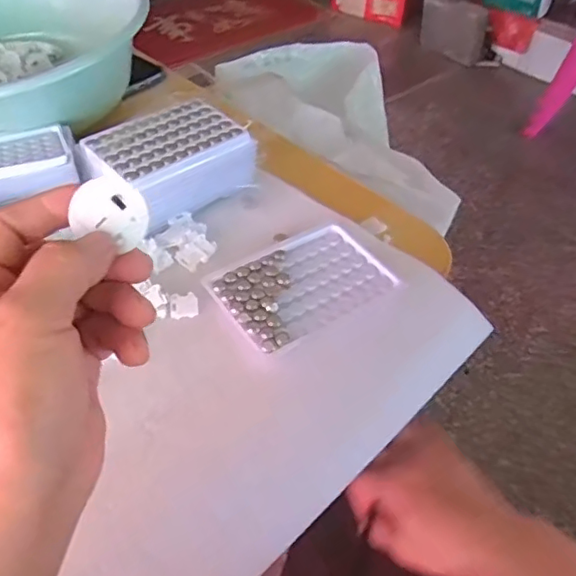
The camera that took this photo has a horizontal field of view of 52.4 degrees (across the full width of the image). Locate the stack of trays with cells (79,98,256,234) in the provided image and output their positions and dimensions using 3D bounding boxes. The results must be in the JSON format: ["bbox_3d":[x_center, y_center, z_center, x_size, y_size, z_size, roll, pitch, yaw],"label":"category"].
[{"bbox_3d":[-0.102,-0.111,0.508,0.128,0.042,0.091,-30,55,-27],"label":"stack of trays with cells"}]

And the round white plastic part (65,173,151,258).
[{"bbox_3d":[-0.074,-0.033,0.251,0.030,0.026,0.008,14,5,-8],"label":"round white plastic part"}]

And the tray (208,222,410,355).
[{"bbox_3d":[0.012,-0.004,0.450,0.126,0.005,0.086,-26,54,-25],"label":"tray"}]

